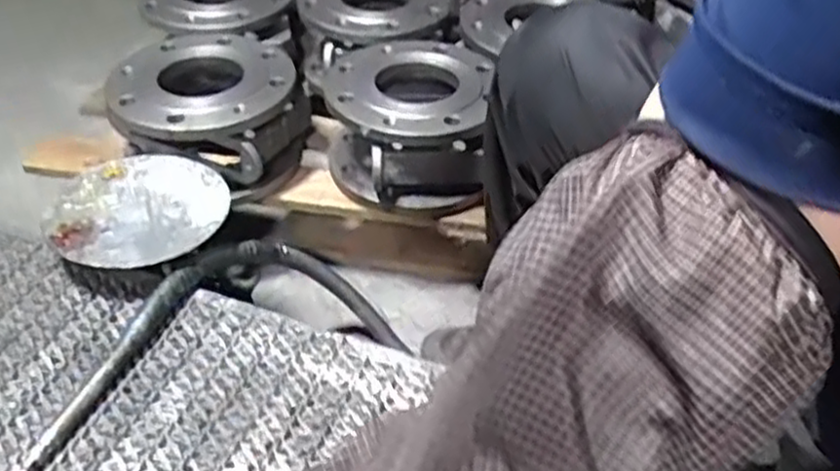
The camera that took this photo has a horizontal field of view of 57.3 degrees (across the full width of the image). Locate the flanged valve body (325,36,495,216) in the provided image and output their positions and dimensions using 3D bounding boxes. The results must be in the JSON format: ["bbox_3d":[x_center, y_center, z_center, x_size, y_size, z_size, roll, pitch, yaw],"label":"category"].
[{"bbox_3d":[-0.012,-0.138,0.931,0.190,0.114,0.204,2,41,0],"label":"flanged valve body"}]

